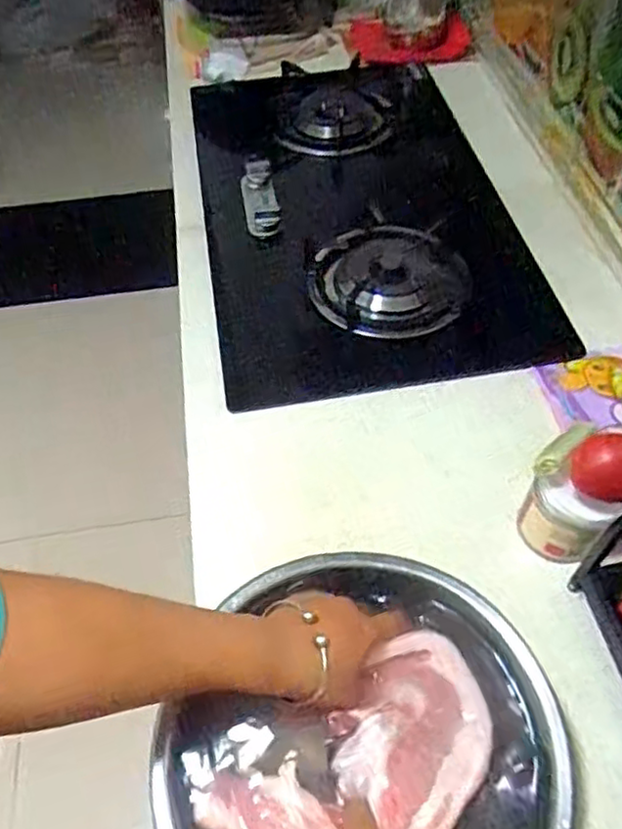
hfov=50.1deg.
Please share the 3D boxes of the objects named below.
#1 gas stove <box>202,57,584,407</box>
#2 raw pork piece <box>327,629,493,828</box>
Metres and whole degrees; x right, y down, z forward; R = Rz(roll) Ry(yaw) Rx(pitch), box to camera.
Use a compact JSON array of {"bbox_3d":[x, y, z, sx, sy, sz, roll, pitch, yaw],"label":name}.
[{"bbox_3d":[0.051,-0.336,0.998,0.414,0.082,0.650,-9,53,-6],"label":"gas stove"},{"bbox_3d":[0.082,0.235,0.496,0.105,0.034,0.137,36,61,25],"label":"raw pork piece"}]

